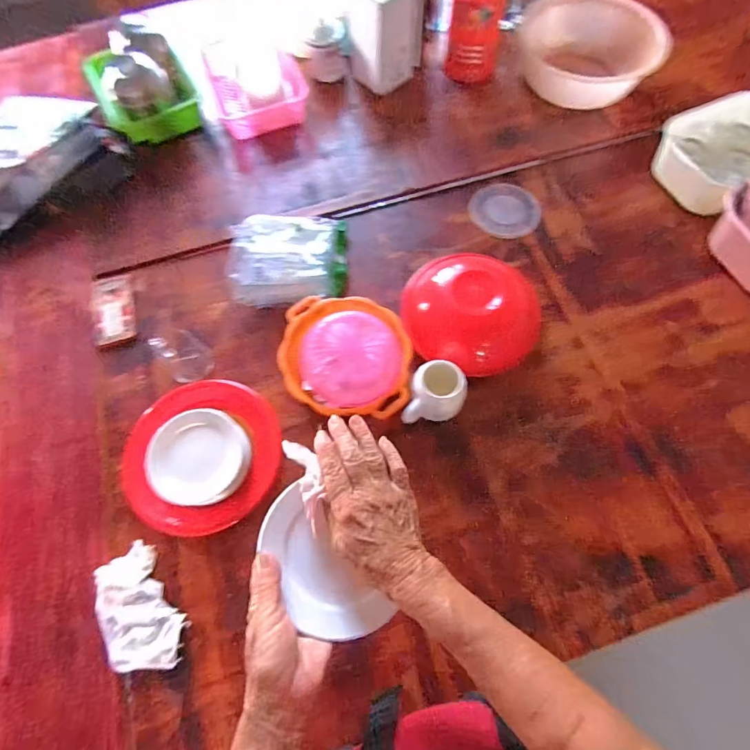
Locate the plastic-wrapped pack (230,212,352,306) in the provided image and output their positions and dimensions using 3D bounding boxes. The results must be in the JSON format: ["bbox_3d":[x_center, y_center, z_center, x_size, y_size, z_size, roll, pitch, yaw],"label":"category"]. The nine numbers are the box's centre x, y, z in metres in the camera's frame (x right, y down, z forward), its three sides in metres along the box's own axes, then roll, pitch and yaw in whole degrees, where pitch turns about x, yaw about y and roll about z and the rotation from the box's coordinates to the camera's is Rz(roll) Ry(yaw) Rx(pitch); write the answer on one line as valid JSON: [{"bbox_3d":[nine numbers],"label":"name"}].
[{"bbox_3d":[-0.170,-0.232,0.862,0.226,0.078,0.195,-4,67,0],"label":"plastic-wrapped pack"}]

